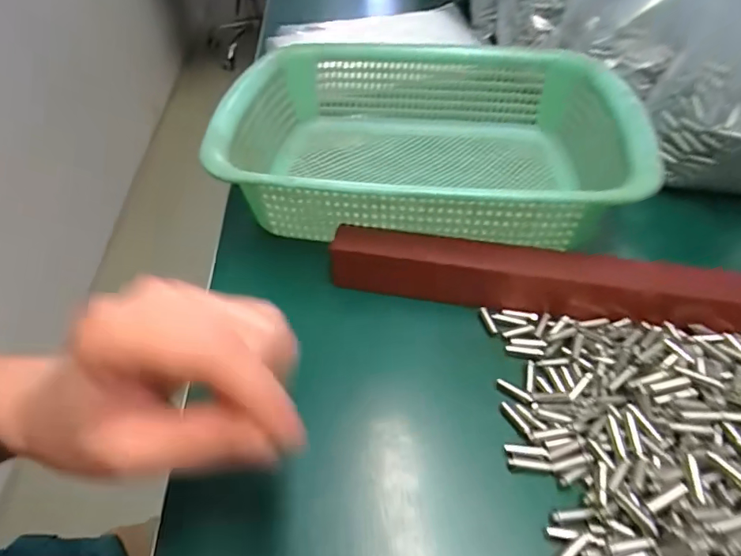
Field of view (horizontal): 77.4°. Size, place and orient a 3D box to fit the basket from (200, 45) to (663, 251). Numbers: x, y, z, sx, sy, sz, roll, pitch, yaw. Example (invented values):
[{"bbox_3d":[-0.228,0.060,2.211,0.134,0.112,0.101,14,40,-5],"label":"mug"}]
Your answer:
[{"bbox_3d":[0.041,-0.103,0.374,0.283,0.102,0.216,3,48,8],"label":"basket"}]

